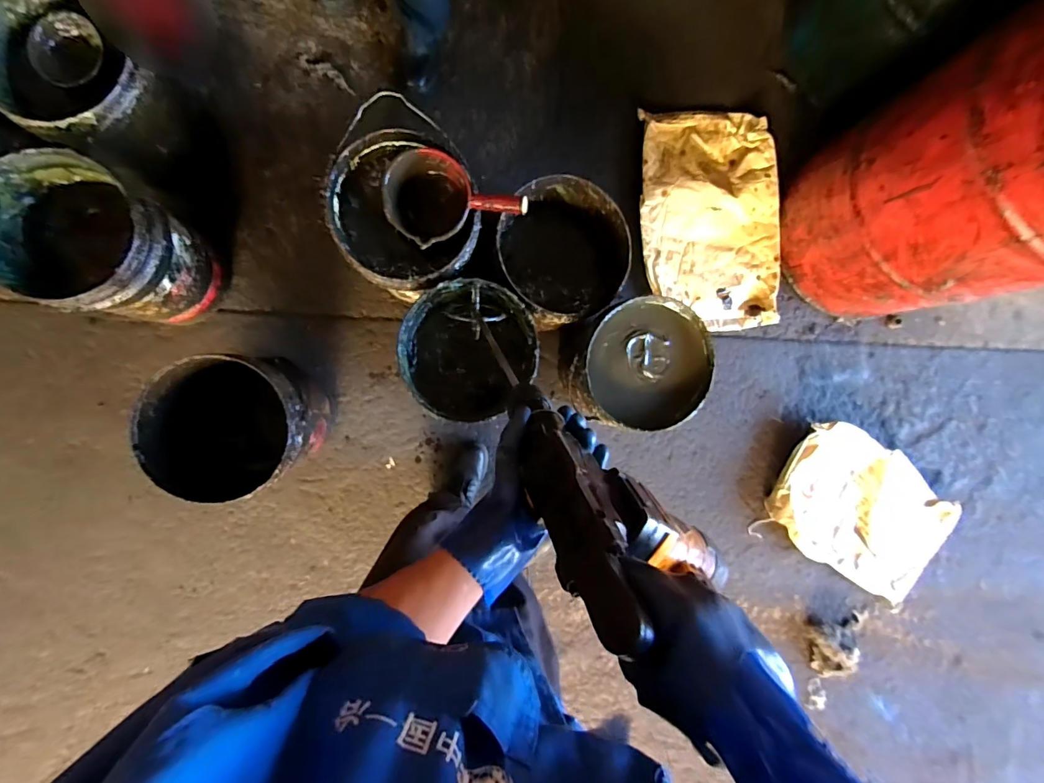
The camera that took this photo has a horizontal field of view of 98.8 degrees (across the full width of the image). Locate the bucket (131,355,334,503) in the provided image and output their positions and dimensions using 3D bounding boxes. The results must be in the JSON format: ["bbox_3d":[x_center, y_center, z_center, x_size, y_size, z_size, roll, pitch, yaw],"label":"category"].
[{"bbox_3d":[-0.629,0.066,1.046,0.295,0.308,0.285,0,92,-6],"label":"bucket"}]

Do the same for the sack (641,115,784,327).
[{"bbox_3d":[0.579,-0.520,1.372,0.430,0.060,0.651,-7,92,-6],"label":"sack"}]

